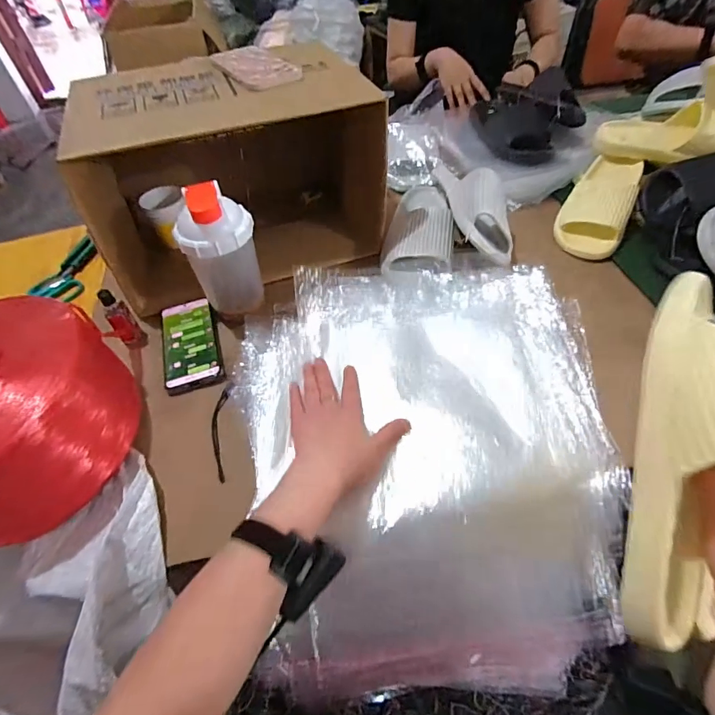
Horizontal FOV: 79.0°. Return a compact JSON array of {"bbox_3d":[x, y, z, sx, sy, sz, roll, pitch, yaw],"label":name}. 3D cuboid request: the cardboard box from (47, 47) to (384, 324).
[{"bbox_3d":[-0.186,-0.293,0.680,0.408,0.241,0.270,-17,51,-8],"label":"cardboard box"}]

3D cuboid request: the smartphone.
[{"bbox_3d":[-0.237,-0.025,0.617,0.075,0.010,0.166,-17,52,-8],"label":"smartphone"}]

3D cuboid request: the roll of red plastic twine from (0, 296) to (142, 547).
[{"bbox_3d":[-0.396,0.069,0.481,0.240,0.138,0.234,-3,51,3],"label":"roll of red plastic twine"}]

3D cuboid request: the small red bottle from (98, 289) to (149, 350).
[{"bbox_3d":[-0.324,-0.052,0.598,0.030,0.087,0.031,-38,57,-23],"label":"small red bottle"}]

